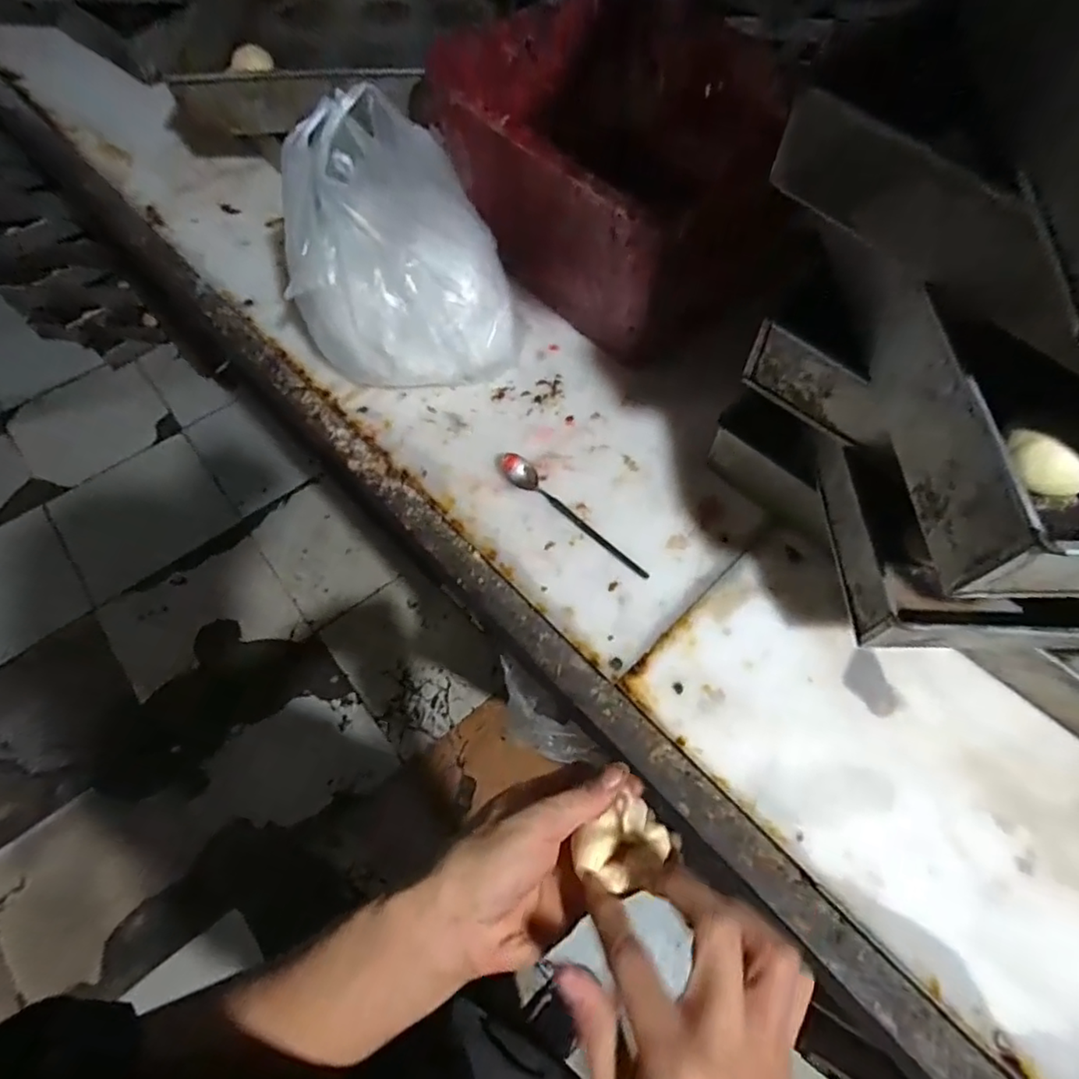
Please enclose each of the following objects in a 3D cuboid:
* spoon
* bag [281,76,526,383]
[{"bbox_3d":[0.031,-0.024,0.578,0.179,0.018,0.026,41,69,20],"label":"spoon"},{"bbox_3d":[-0.123,-0.267,0.583,0.203,0.242,0.127,0,62,0],"label":"bag"}]

